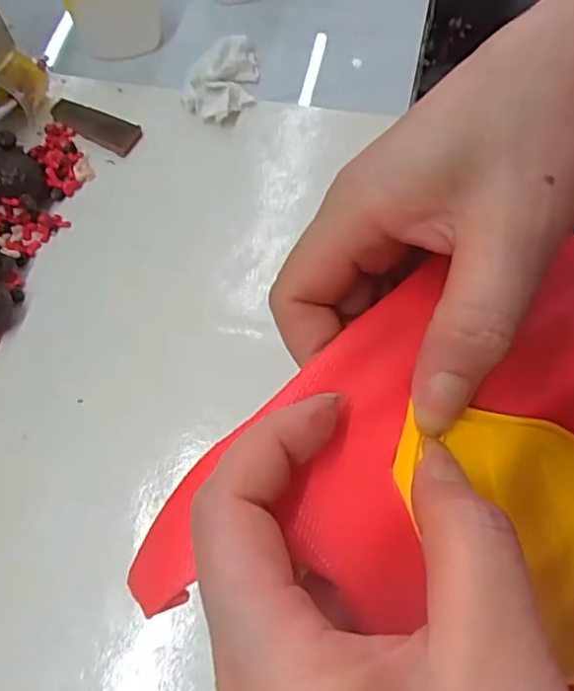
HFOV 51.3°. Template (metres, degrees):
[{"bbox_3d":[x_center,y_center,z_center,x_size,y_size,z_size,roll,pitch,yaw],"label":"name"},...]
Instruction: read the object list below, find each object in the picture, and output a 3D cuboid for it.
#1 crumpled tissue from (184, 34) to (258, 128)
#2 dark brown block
[{"bbox_3d":[-0.035,-0.141,0.317,0.036,0.011,0.056,3,67,5],"label":"crumpled tissue"},{"bbox_3d":[-0.101,-0.114,0.311,0.050,0.006,0.017,25,70,14],"label":"dark brown block"}]

